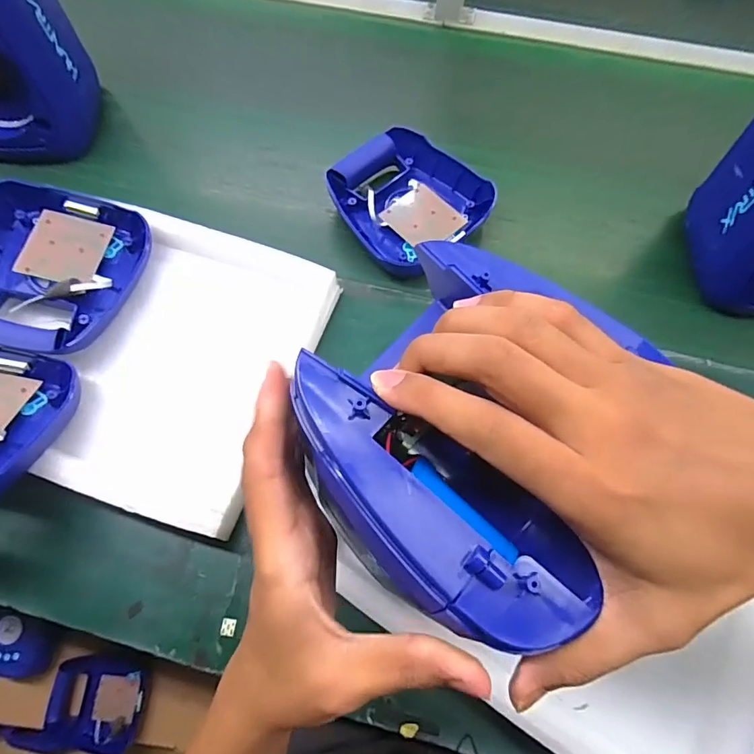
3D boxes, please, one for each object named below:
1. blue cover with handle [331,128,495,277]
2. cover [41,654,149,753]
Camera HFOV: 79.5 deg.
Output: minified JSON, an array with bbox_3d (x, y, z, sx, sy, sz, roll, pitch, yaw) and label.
[{"bbox_3d":[0.039,-0.218,0.557,0.158,0.049,0.166,-37,70,-15],"label":"blue cover with handle"},{"bbox_3d":[-0.543,0.633,0.876,0.186,0.048,0.162,1,65,2],"label":"cover"}]

